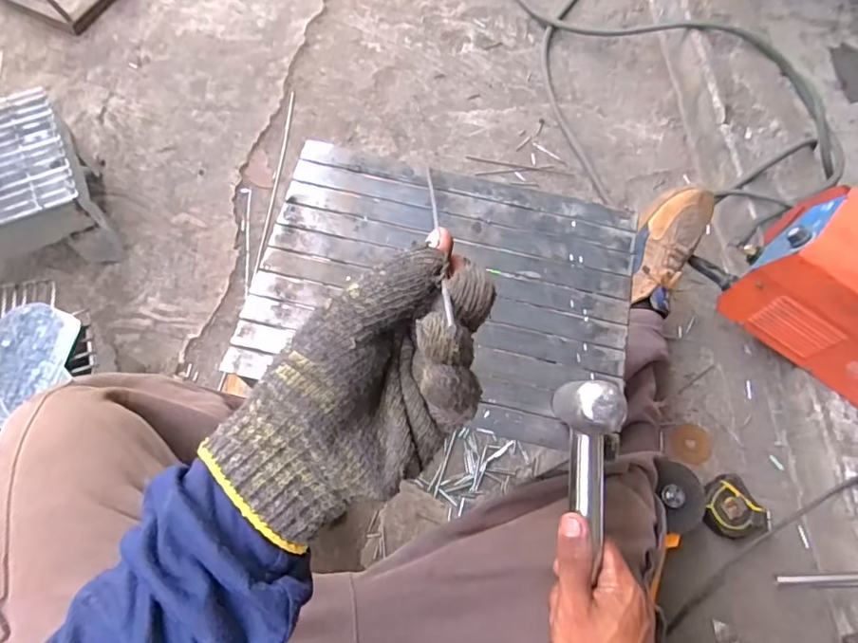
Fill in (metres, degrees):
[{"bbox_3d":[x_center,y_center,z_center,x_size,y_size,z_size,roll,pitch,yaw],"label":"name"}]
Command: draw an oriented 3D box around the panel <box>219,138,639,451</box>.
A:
[{"bbox_3d":[0.015,-0.035,0.511,0.343,0.010,0.250,13,68,3],"label":"panel"}]

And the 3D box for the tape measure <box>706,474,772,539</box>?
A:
[{"bbox_3d":[0.450,0.281,0.801,0.084,0.043,0.097,-38,74,-16],"label":"tape measure"}]

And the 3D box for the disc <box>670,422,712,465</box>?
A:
[{"bbox_3d":[0.419,0.196,0.870,0.067,0.011,0.063,1,68,-2],"label":"disc"}]

